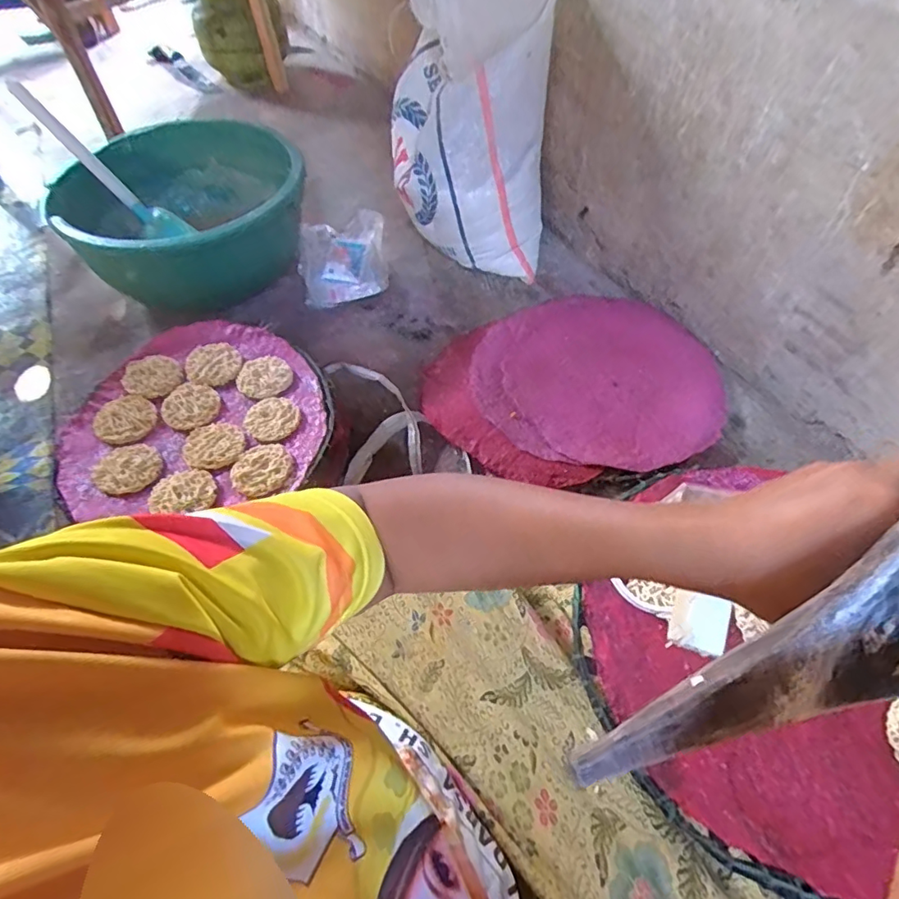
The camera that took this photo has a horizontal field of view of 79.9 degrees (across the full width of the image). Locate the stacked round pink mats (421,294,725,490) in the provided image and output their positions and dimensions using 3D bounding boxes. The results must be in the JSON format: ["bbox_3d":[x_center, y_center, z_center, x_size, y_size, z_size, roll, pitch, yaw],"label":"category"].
[{"bbox_3d":[0.192,-0.110,0.881,0.437,0.046,0.398,0,55,1],"label":"stacked round pink mats"}]

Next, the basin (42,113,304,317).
[{"bbox_3d":[-0.489,-0.432,1.040,0.403,0.281,0.409,0,55,1],"label":"basin"}]

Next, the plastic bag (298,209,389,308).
[{"bbox_3d":[-0.214,-0.384,1.072,0.171,0.086,0.221,-5,55,-2],"label":"plastic bag"}]

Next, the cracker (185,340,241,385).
[{"bbox_3d":[-0.343,-0.129,0.778,0.074,0.013,0.080,-21,71,-13],"label":"cracker"}]

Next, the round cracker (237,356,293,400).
[{"bbox_3d":[-0.265,-0.105,0.766,0.072,0.012,0.070,0,55,1],"label":"round cracker"}]

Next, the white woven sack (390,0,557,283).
[{"bbox_3d":[0.041,-0.569,0.968,0.291,0.452,0.204,12,56,9],"label":"white woven sack"}]

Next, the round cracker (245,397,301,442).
[{"bbox_3d":[-0.239,-0.043,0.722,0.068,0.009,0.072,0,55,1],"label":"round cracker"}]

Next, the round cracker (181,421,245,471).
[{"bbox_3d":[-0.306,-0.006,0.695,0.083,0.008,0.074,37,63,24],"label":"round cracker"}]

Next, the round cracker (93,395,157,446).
[{"bbox_3d":[-0.435,-0.042,0.720,0.074,0.018,0.085,-37,62,-23],"label":"round cracker"}]

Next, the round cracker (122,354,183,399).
[{"bbox_3d":[-0.420,-0.104,0.760,0.073,0.010,0.062,9,85,-6],"label":"round cracker"}]

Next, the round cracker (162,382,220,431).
[{"bbox_3d":[-0.352,-0.060,0.731,0.066,0.014,0.070,0,55,1],"label":"round cracker"}]

